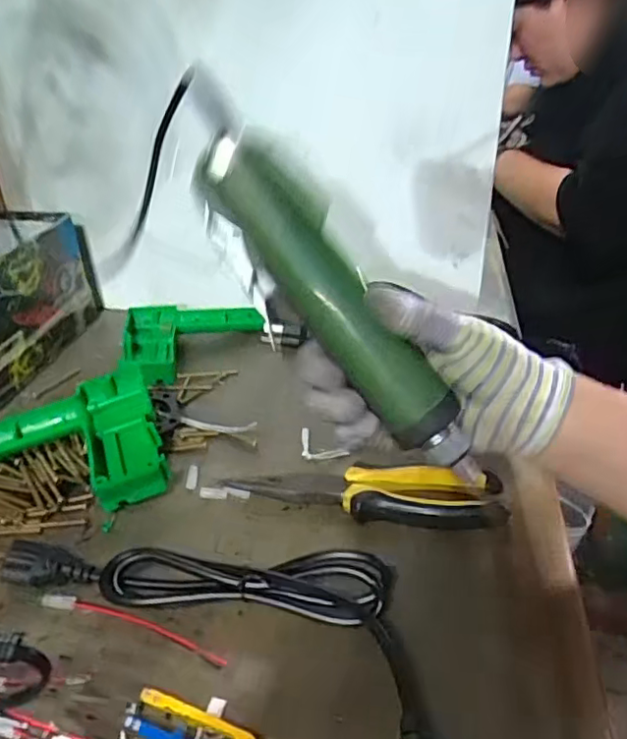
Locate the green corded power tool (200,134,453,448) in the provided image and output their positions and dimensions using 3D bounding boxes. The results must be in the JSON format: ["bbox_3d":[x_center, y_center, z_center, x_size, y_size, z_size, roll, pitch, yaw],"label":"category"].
[{"bbox_3d":[0.007,-0.040,0.311,0.036,0.181,0.036,-34,5,42],"label":"green corded power tool"}]

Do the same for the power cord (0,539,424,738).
[{"bbox_3d":[-0.054,0.121,0.339,0.246,0.029,0.074,12,33,20],"label":"power cord"}]

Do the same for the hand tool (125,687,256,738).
[{"bbox_3d":[-0.054,0.166,0.277,0.066,0.013,0.022,12,33,20],"label":"hand tool"}]

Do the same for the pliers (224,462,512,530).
[{"bbox_3d":[0.036,0.081,0.414,0.179,0.024,0.044,6,31,10],"label":"pliers"}]

